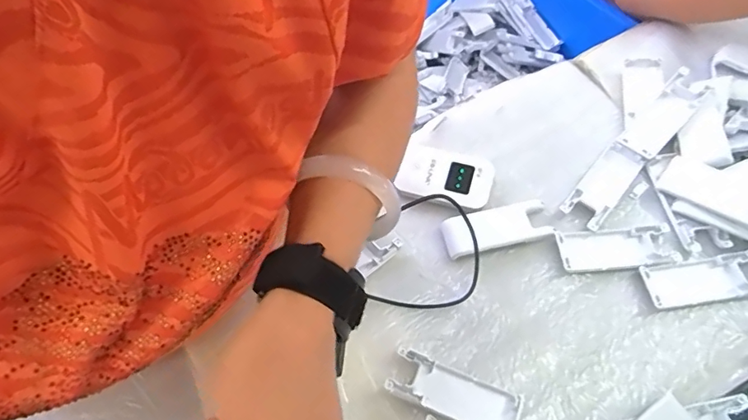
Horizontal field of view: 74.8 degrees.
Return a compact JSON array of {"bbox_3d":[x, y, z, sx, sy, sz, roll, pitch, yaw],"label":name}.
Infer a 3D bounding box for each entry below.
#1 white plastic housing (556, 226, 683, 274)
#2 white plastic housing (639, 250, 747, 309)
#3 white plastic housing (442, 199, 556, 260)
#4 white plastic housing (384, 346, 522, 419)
[{"bbox_3d":[0.226,0.035,0.458,0.105,0.009,0.042,-3,61,1],"label":"white plastic housing"},{"bbox_3d":[0.297,0.062,0.441,0.105,0.010,0.039,-8,61,-2],"label":"white plastic housing"},{"bbox_3d":[0.117,0.016,0.476,0.100,0.014,0.041,-13,62,-5],"label":"white plastic housing"},{"bbox_3d":[0.065,0.150,0.400,0.103,0.016,0.038,20,64,13],"label":"white plastic housing"}]

